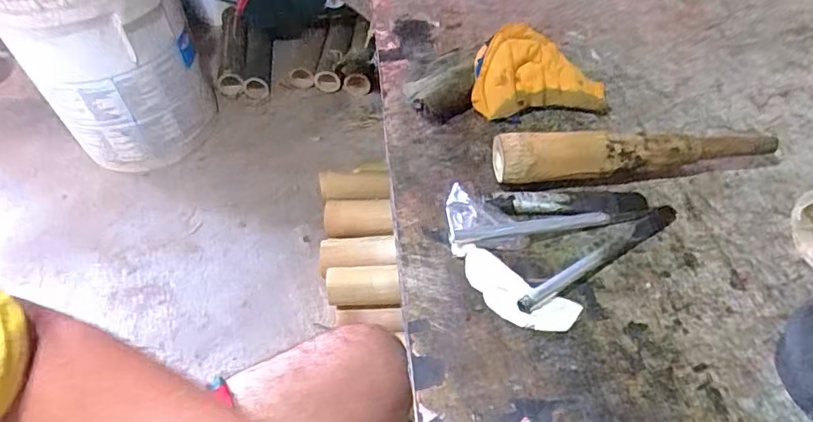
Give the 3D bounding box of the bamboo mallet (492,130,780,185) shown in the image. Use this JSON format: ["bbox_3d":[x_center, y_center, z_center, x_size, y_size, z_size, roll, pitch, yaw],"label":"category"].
[{"bbox_3d":[0.228,-0.055,0.532,0.284,0.051,0.041,-3,49,-1],"label":"bamboo mallet"}]

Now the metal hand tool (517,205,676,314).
[{"bbox_3d":[0.169,0.037,0.468,0.188,0.014,0.019,-27,54,-21],"label":"metal hand tool"}]

